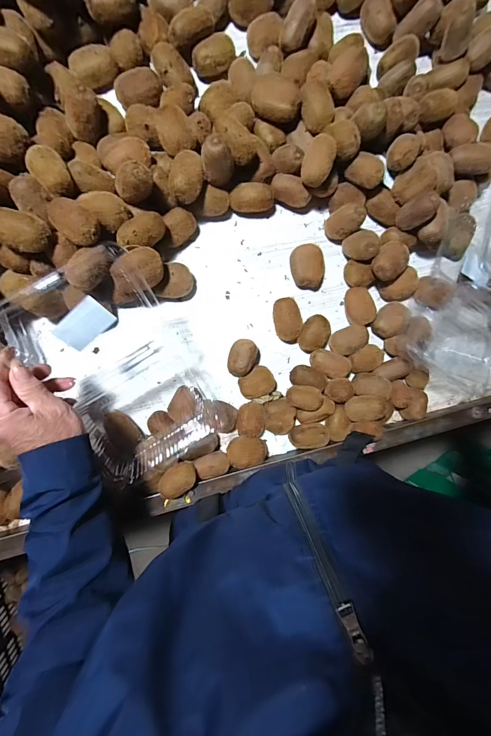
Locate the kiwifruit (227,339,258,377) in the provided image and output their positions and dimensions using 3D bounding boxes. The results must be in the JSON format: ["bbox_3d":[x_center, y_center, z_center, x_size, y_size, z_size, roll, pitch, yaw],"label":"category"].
[{"bbox_3d":[-0.006,-0.015,0.491,0.039,0.036,0.054,13,90,-9],"label":"kiwifruit"}]

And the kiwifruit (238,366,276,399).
[{"bbox_3d":[0.018,0.021,0.498,0.056,0.033,0.041,-25,95,-7],"label":"kiwifruit"}]

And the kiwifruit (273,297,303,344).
[{"bbox_3d":[0.066,-0.072,0.501,0.045,0.035,0.068,-9,93,-8],"label":"kiwifruit"}]

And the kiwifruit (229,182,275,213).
[{"bbox_3d":[0.009,-0.254,0.495,0.067,0.038,0.038,-9,93,-8],"label":"kiwifruit"}]

